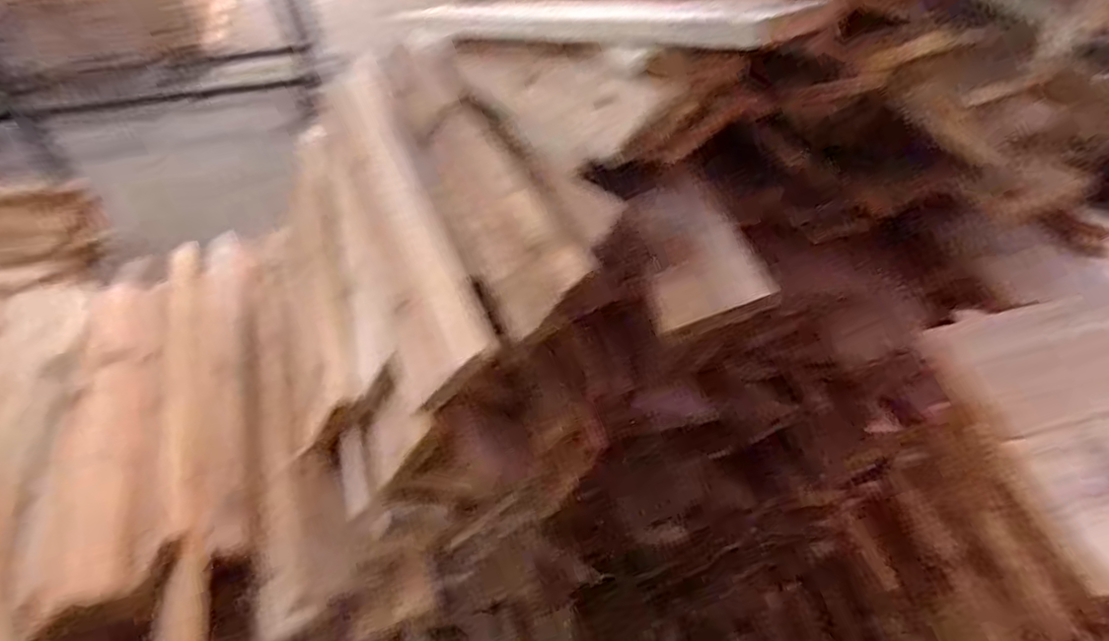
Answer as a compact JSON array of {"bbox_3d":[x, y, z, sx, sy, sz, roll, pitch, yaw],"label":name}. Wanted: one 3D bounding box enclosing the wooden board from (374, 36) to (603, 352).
[{"bbox_3d":[-0.090,-0.169,0.636,0.089,0.013,0.471,-34,51,6],"label":"wooden board"}]

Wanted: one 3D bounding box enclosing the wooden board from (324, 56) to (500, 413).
[{"bbox_3d":[-0.176,-0.141,0.670,0.086,0.014,0.549,-40,49,15],"label":"wooden board"}]

